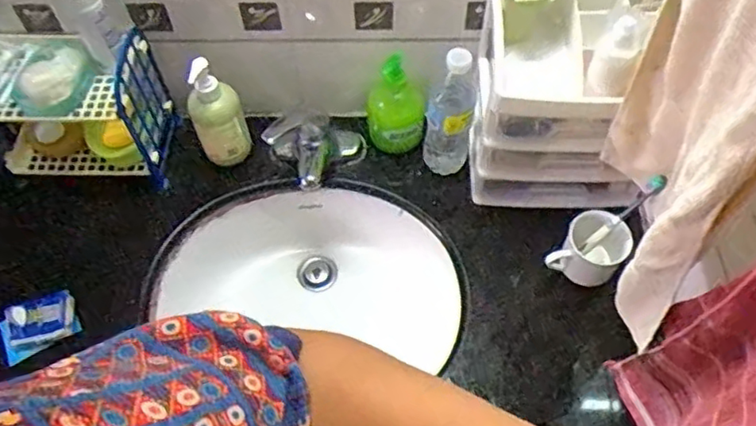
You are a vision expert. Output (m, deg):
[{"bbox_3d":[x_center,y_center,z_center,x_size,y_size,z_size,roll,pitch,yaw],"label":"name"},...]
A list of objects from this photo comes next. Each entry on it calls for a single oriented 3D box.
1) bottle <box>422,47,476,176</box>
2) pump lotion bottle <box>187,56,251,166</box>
[{"bbox_3d":[0.099,-0.141,0.873,0.065,0.210,0.064,6,58,4],"label":"bottle"},{"bbox_3d":[-0.228,-0.137,0.902,0.073,0.172,0.048,-21,60,-12],"label":"pump lotion bottle"}]

